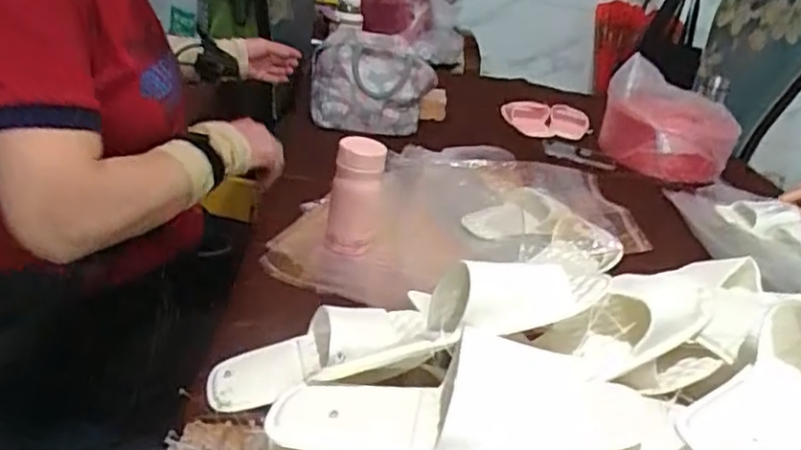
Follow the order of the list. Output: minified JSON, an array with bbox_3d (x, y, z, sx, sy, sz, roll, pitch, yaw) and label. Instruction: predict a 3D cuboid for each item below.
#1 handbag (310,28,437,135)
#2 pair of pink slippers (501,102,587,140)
[{"bbox_3d":[-0.058,-0.289,1.373,0.252,0.181,0.134,10,25,0],"label":"handbag"},{"bbox_3d":[0.372,-0.262,1.664,0.229,0.085,0.048,6,26,-10],"label":"pair of pink slippers"}]

